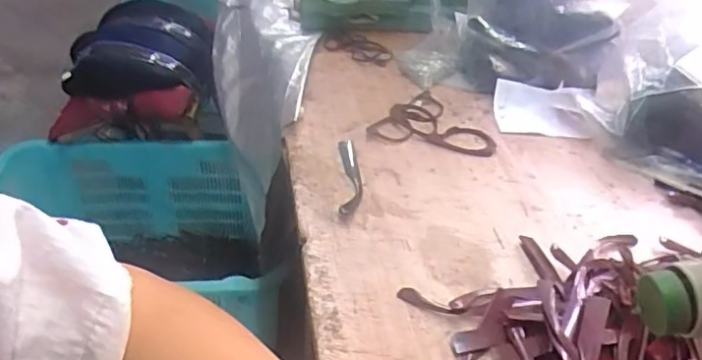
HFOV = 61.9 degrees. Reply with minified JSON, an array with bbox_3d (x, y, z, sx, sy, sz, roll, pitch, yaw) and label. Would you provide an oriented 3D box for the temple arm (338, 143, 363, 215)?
[{"bbox_3d":[-0.001,-0.007,0.753,0.029,0.004,0.156,3,40,-3],"label":"temple arm"}]

